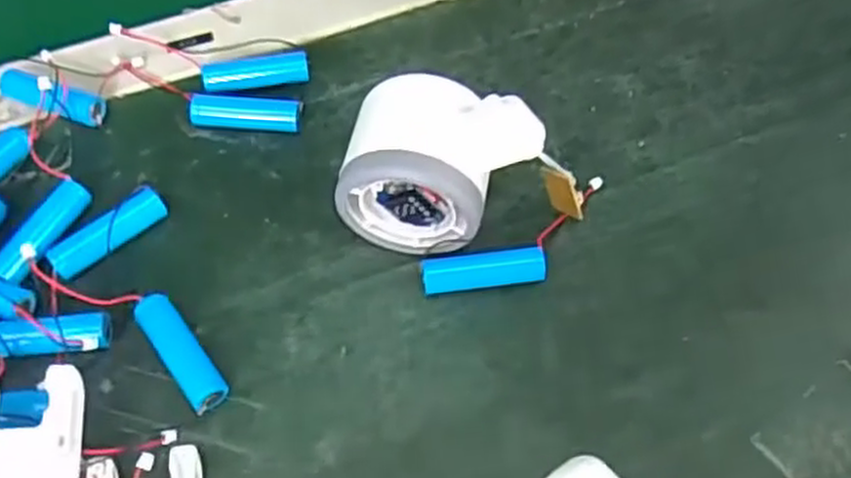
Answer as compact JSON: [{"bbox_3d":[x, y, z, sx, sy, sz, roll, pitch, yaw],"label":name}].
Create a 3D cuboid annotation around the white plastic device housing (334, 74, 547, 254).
[{"bbox_3d":[0.006,-0.027,0.315,0.072,0.060,0.049,13,60,7],"label":"white plastic device housing"}]

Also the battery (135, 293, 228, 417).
[{"bbox_3d":[-0.095,0.044,0.300,0.014,0.012,0.051,-33,65,-19],"label":"battery"}]

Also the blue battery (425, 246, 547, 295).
[{"bbox_3d":[0.024,0.014,0.319,0.050,0.011,0.014,-6,59,-4],"label":"blue battery"}]

